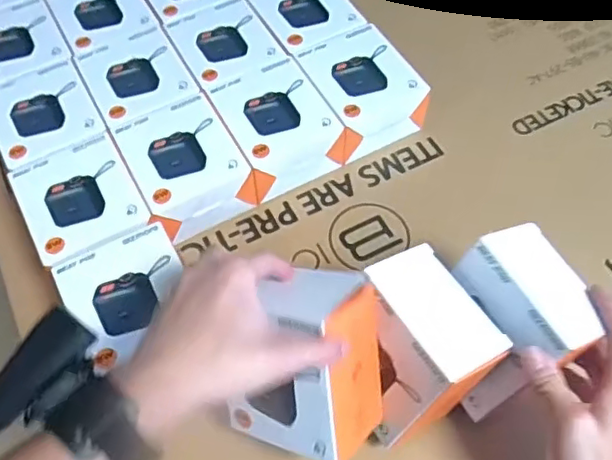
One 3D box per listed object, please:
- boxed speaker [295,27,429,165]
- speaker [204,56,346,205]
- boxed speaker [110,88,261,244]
[{"bbox_3d":[0.055,-0.144,0.624,0.100,0.055,0.116,-26,62,-15],"label":"boxed speaker"},{"bbox_3d":[-0.028,-0.104,0.606,0.105,0.057,0.116,-25,62,-14],"label":"speaker"},{"bbox_3d":[-0.116,-0.060,0.582,0.096,0.059,0.114,-26,62,-15],"label":"boxed speaker"}]

